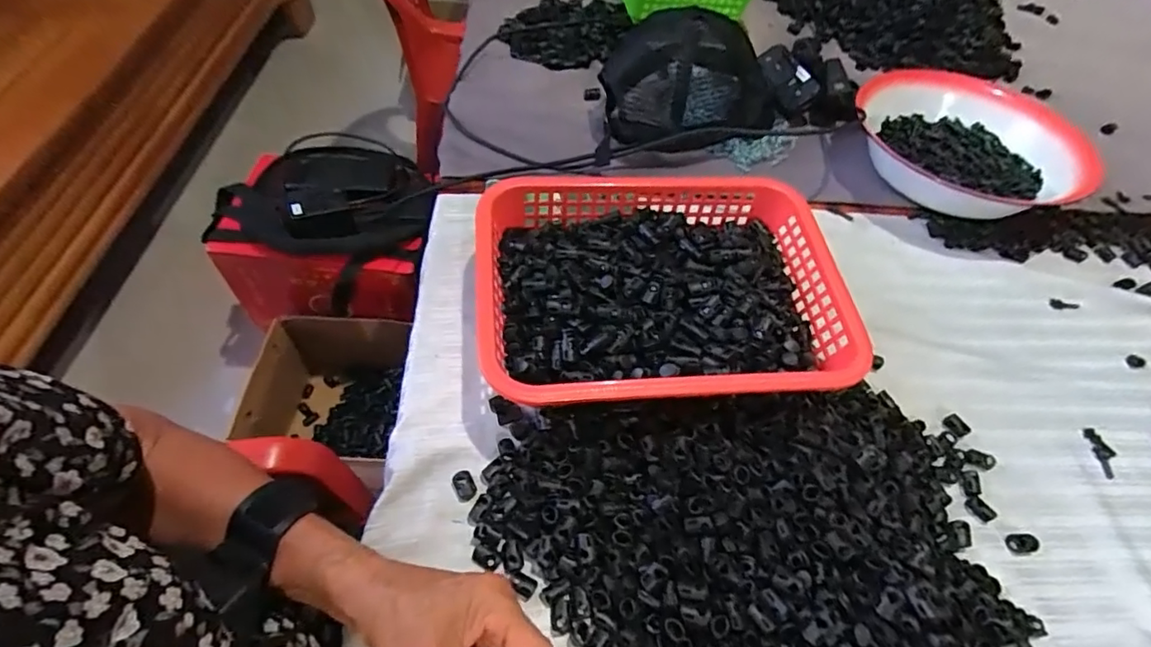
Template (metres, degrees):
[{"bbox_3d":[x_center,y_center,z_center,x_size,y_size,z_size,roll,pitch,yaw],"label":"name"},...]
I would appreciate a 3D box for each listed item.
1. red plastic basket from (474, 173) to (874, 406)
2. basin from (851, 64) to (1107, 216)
[{"bbox_3d":[0.072,-0.026,0.477,0.306,0.065,0.222,-3,57,-7],"label":"red plastic basket"},{"bbox_3d":[0.458,-0.223,0.666,0.222,0.086,0.212,2,56,-3],"label":"basin"}]

